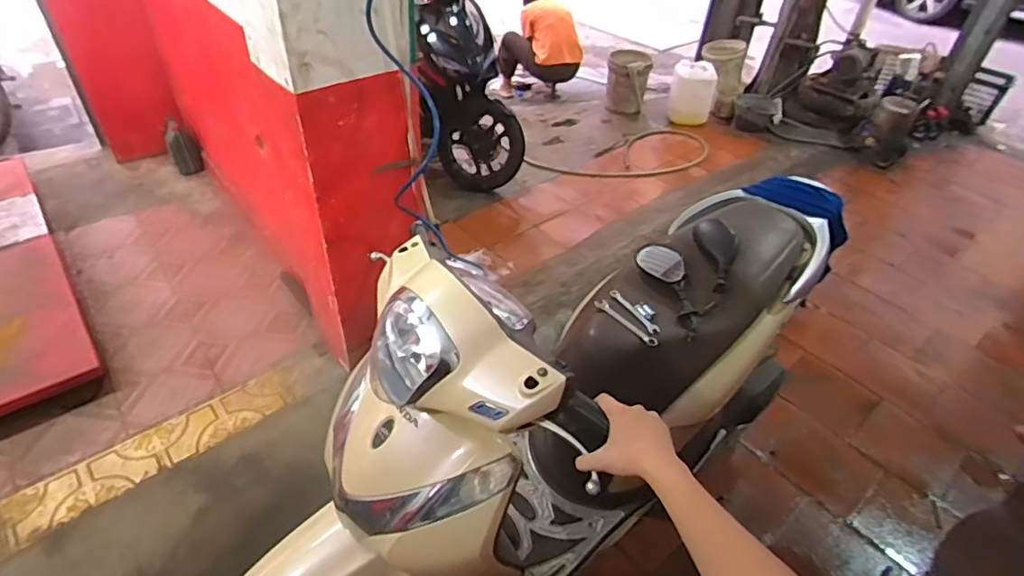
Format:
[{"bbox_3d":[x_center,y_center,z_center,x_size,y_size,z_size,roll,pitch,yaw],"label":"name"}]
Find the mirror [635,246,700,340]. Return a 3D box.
[{"bbox_3d":[0.370,-0.004,1.290,0.074,0.066,0.270,-9,56,-16],"label":"mirror"}]

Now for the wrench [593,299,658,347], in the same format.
[{"bbox_3d":[0.250,0.075,1.246,0.034,0.008,0.169,-25,49,-30],"label":"wrench"}]

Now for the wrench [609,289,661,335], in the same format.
[{"bbox_3d":[0.274,0.052,1.271,0.024,0.010,0.157,-18,46,-24],"label":"wrench"}]

